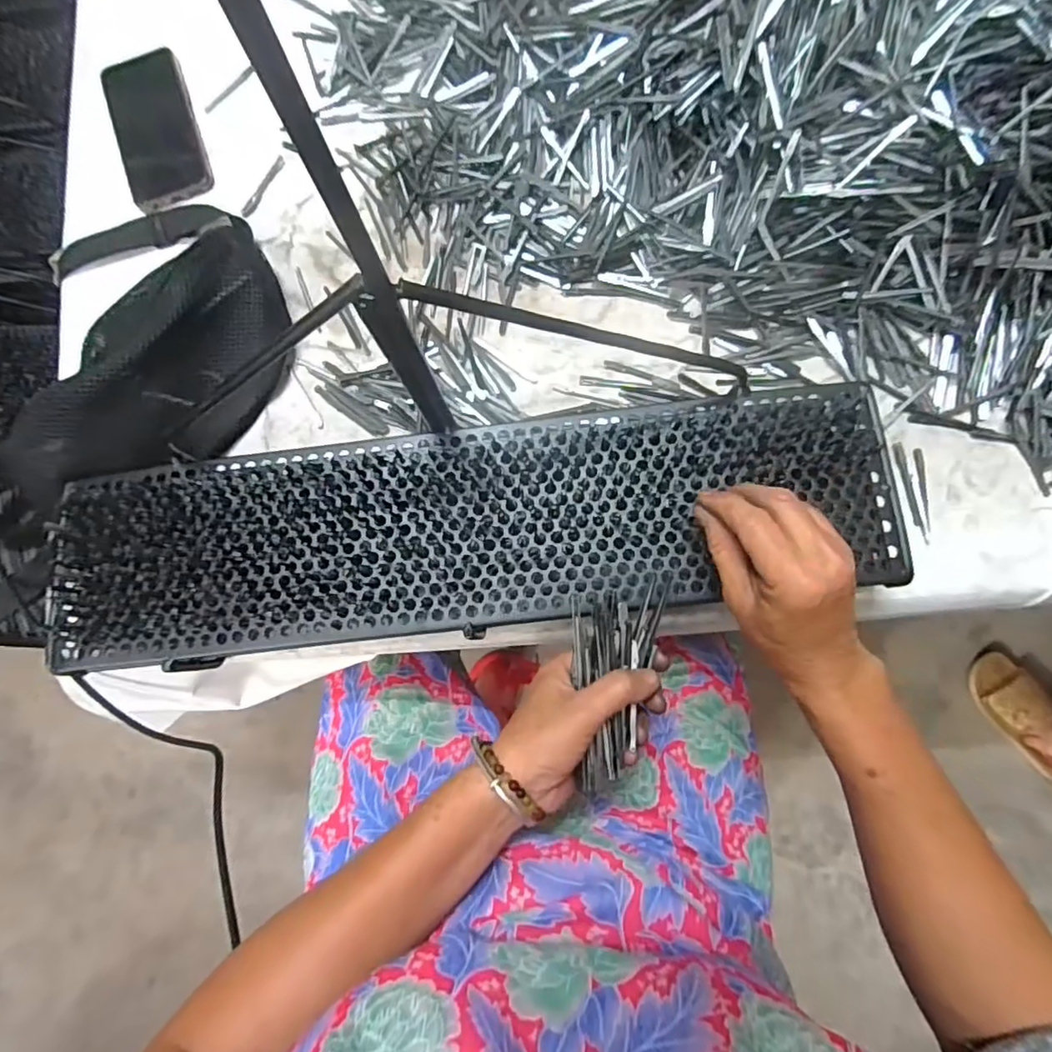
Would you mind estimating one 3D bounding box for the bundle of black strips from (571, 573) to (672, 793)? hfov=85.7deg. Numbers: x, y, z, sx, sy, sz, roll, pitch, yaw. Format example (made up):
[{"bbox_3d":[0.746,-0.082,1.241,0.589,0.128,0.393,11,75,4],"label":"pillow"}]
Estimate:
[{"bbox_3d":[0.052,0.094,0.361,0.057,0.018,0.135,11,76,6],"label":"bundle of black strips"}]

